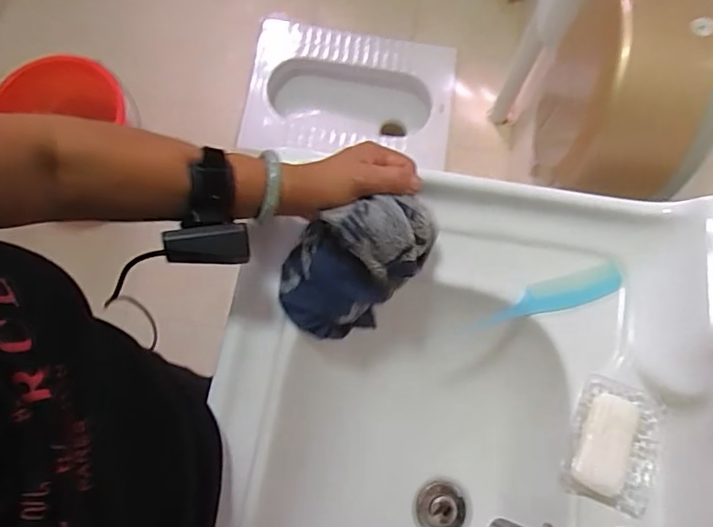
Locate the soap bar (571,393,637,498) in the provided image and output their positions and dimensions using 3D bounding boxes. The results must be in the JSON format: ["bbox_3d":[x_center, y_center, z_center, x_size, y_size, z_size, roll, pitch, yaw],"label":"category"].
[{"bbox_3d":[0.241,0.171,0.518,0.047,0.019,0.092,23,75,5],"label":"soap bar"}]

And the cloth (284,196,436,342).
[{"bbox_3d":[-0.008,0.003,0.532,0.116,0.131,0.135,32,76,7],"label":"cloth"}]

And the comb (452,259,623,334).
[{"bbox_3d":[0.192,0.039,0.576,0.181,0.004,0.034,-16,87,3],"label":"comb"}]

